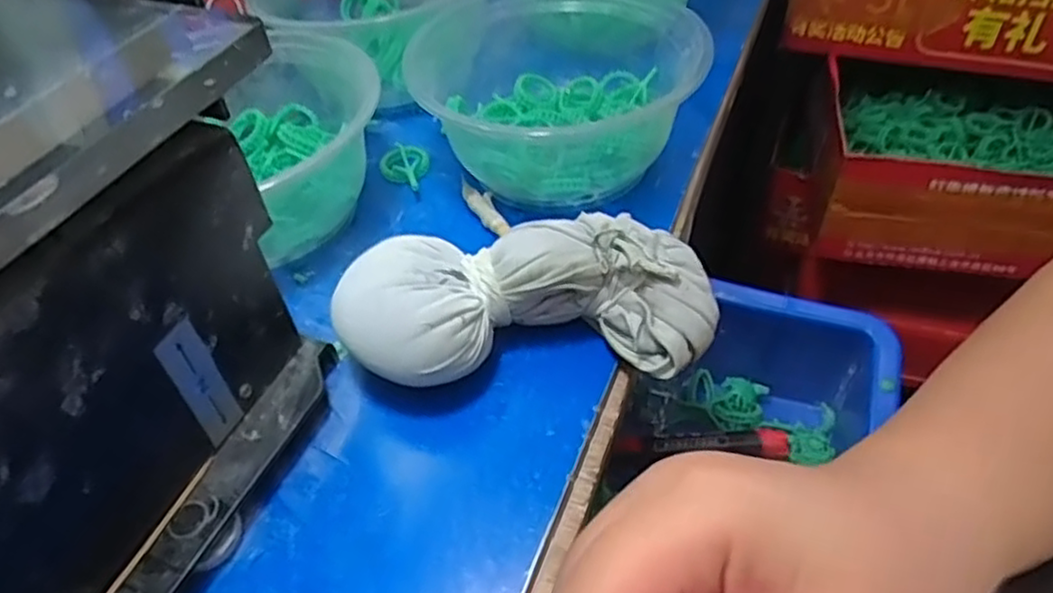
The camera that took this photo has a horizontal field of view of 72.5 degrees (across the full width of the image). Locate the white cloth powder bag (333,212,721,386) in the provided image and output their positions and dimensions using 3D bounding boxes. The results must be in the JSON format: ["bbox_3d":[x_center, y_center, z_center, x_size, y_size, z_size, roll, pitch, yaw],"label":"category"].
[{"bbox_3d":[0.003,0.003,0.270,0.138,0.044,0.062,-5,46,0],"label":"white cloth powder bag"}]

